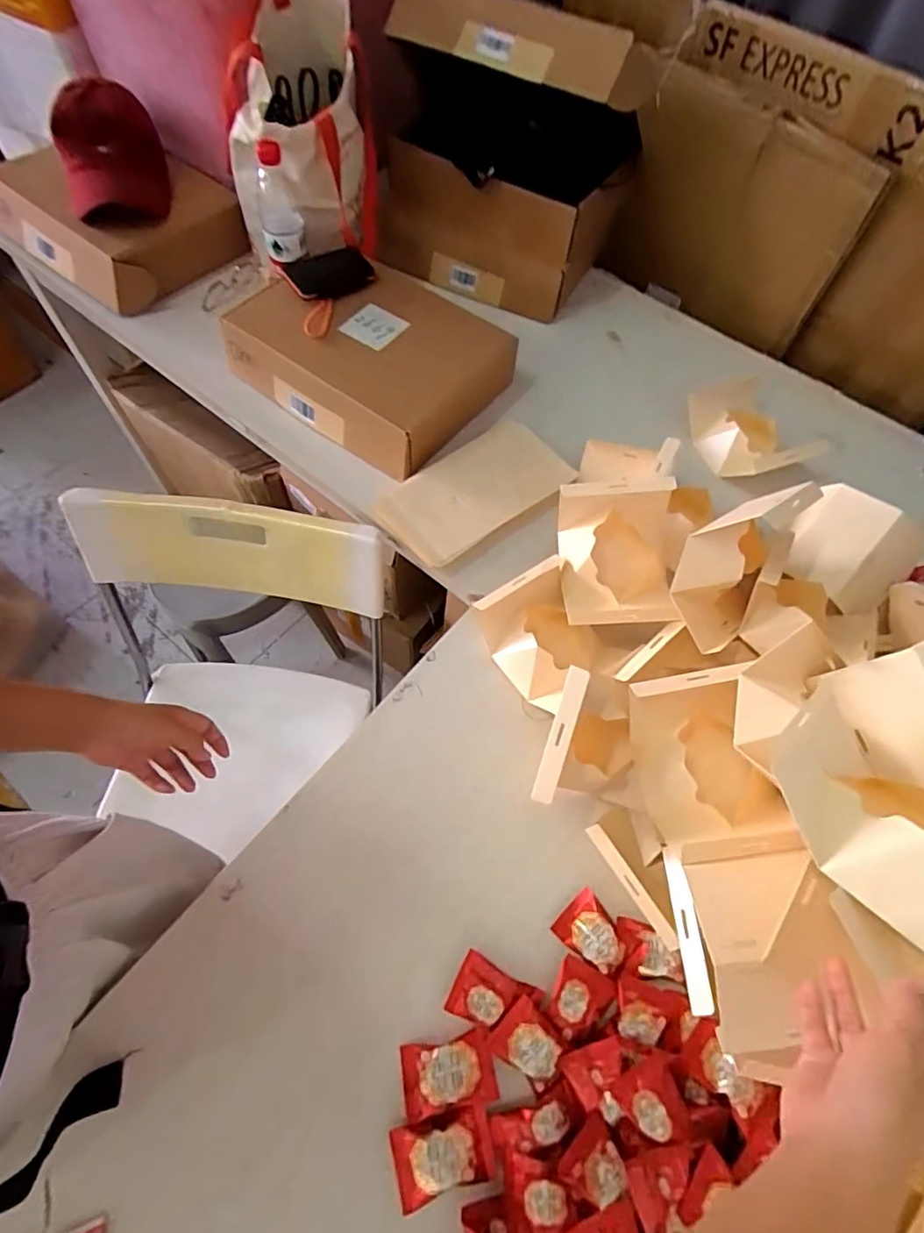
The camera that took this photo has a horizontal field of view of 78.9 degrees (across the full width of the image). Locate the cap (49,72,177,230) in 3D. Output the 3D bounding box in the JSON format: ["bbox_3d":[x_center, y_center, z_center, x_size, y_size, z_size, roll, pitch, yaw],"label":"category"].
[{"bbox_3d":[-0.532,-0.696,0.853,0.146,0.093,0.260,-21,66,-13],"label":"cap"}]

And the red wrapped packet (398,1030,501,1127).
[{"bbox_3d":[-0.012,0.394,0.483,0.077,0.016,0.049,-10,64,-8],"label":"red wrapped packet"}]

